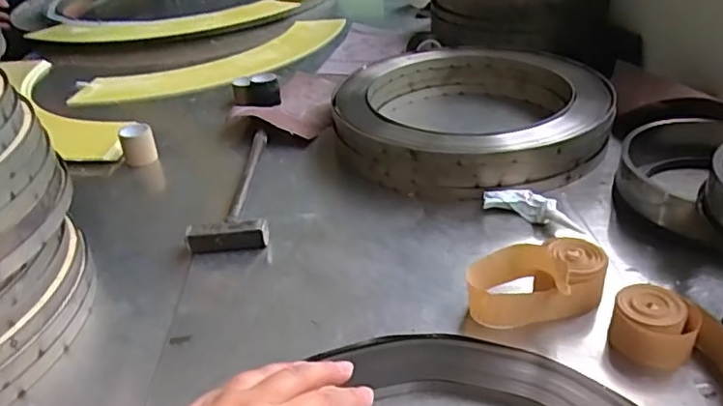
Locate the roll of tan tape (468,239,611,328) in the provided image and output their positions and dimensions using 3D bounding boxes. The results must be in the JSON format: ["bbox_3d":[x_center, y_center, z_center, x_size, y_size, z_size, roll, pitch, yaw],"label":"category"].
[{"bbox_3d":[0.134,0.060,0.463,0.106,0.040,0.062,-8,33,-5],"label":"roll of tan tape"}]

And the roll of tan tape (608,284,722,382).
[{"bbox_3d":[0.217,0.095,0.393,0.047,0.035,0.100,-27,39,-31],"label":"roll of tan tape"}]

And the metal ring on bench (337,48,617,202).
[{"bbox_3d":[0.128,-0.107,0.705,0.304,0.052,0.290,7,34,18],"label":"metal ring on bench"}]

